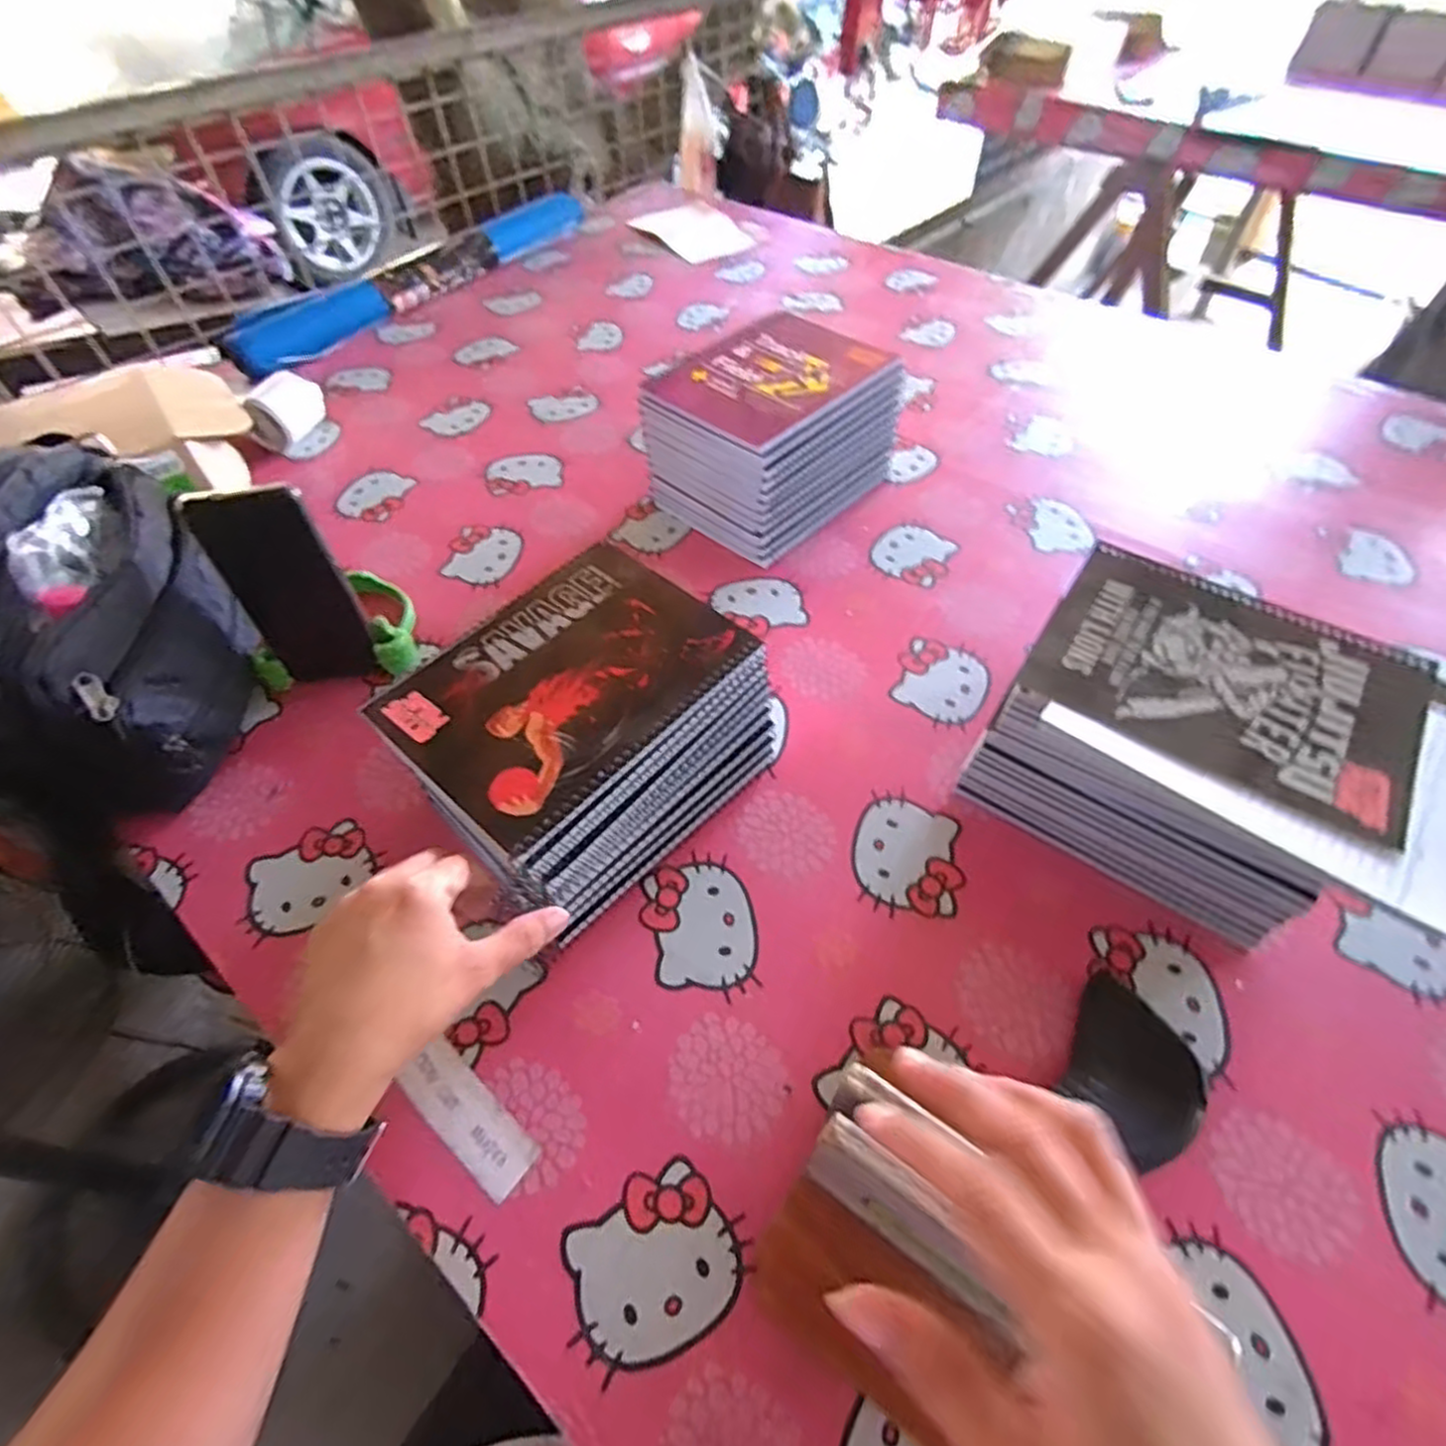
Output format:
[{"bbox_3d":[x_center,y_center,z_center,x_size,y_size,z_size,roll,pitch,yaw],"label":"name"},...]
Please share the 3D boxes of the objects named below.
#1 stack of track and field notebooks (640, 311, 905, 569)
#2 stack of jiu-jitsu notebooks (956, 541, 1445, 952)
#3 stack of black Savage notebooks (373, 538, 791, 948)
[{"bbox_3d":[0.047,-0.277,0.679,0.163,0.119,0.202,37,63,24],"label":"stack of track and field notebooks"},{"bbox_3d":[0.299,0.016,0.452,0.216,0.121,0.166,33,61,22],"label":"stack of jiu-jitsu notebooks"},{"bbox_3d":[-0.086,0.006,0.465,0.156,0.109,0.194,38,63,25],"label":"stack of black Savage notebooks"}]

